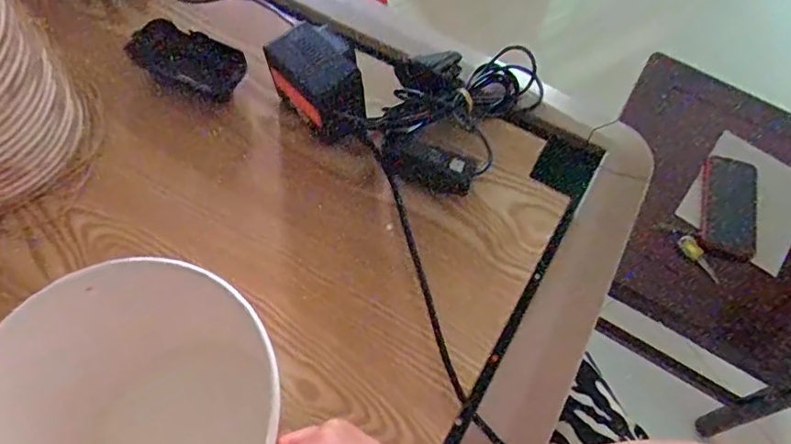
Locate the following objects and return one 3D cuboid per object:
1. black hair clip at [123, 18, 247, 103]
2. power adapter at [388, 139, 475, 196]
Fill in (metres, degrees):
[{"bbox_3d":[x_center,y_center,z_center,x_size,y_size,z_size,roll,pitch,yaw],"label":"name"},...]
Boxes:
[{"bbox_3d":[-0.193,-0.149,0.521,0.106,0.024,0.054,16,65,7],"label":"black hair clip"},{"bbox_3d":[0.029,-0.045,0.471,0.070,0.018,0.033,18,65,7],"label":"power adapter"}]

